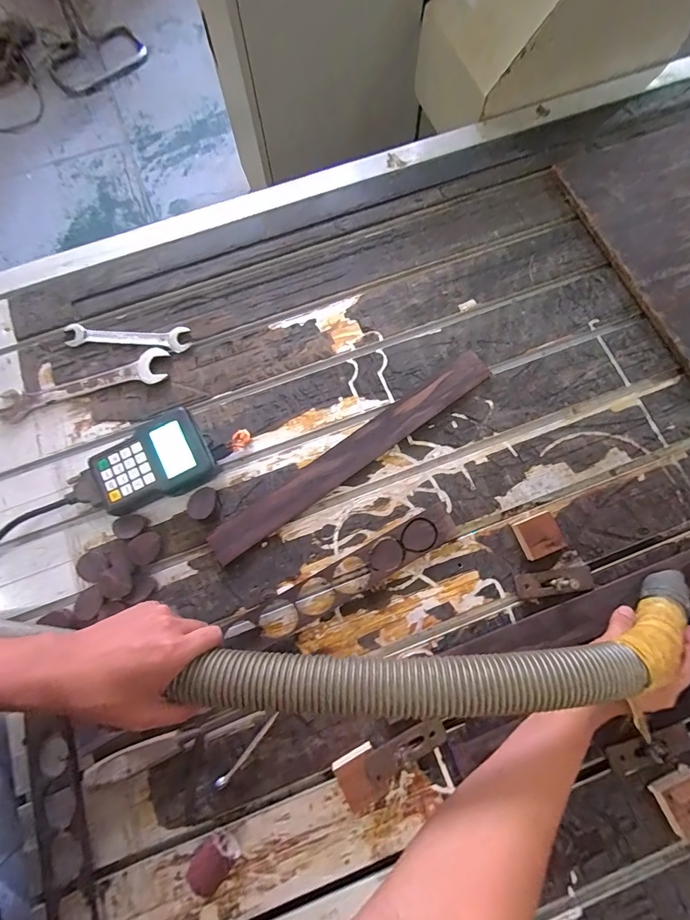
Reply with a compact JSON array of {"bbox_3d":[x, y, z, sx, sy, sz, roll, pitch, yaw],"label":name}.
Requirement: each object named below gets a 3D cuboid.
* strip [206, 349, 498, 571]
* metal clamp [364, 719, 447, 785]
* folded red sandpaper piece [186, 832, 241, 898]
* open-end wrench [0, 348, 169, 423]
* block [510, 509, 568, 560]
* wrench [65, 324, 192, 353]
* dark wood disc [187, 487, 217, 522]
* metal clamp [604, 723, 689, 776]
[{"bbox_3d":[0.015,-0.011,0.555,0.454,0.015,0.048,-36,77,-8],"label":"strip"},{"bbox_3d":[0.071,0.332,0.455,0.101,0.013,0.028,-18,75,-18],"label":"metal clamp"},{"bbox_3d":[-0.145,0.441,0.433,0.041,0.027,0.053,32,78,9],"label":"folded red sandpaper piece"},{"bbox_3d":[-0.391,-0.113,0.591,0.250,0.010,0.054,-15,75,-3],"label":"open-end wrench"},{"bbox_3d":[0.251,0.098,0.516,0.053,0.020,0.051,-23,76,-5],"label":"block"},{"bbox_3d":[-0.335,-0.189,0.612,0.188,0.006,0.036,1,75,2],"label":"wrench"},{"bbox_3d":[-0.189,0.059,0.533,0.036,0.022,0.044,20,77,7],"label":"dark wood disc"},{"bbox_3d":[0.353,0.330,0.453,0.102,0.020,0.031,-16,75,-3],"label":"metal clamp"}]

